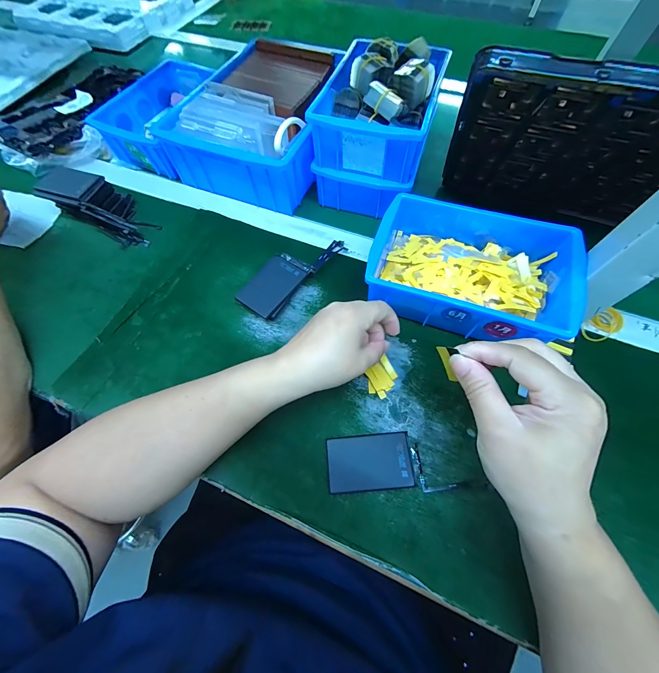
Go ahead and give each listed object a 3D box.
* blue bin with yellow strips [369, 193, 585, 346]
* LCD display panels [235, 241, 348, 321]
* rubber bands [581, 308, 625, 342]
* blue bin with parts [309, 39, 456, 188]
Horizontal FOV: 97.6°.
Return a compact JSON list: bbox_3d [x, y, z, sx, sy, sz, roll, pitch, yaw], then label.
[{"bbox_3d":[0.153,-0.079,0.329,0.202,0.072,0.155,17,66,10],"label":"blue bin with yellow strips"},{"bbox_3d":[-0.045,-0.083,0.362,0.058,0.020,0.149,36,71,17],"label":"LCD display panels"},{"bbox_3d":[0.307,-0.014,0.322,0.056,0.009,0.025,-30,67,-12],"label":"rubber bands"},{"bbox_3d":[0.065,-0.294,0.361,0.128,0.076,0.189,14,66,9],"label":"blue bin with parts"}]

